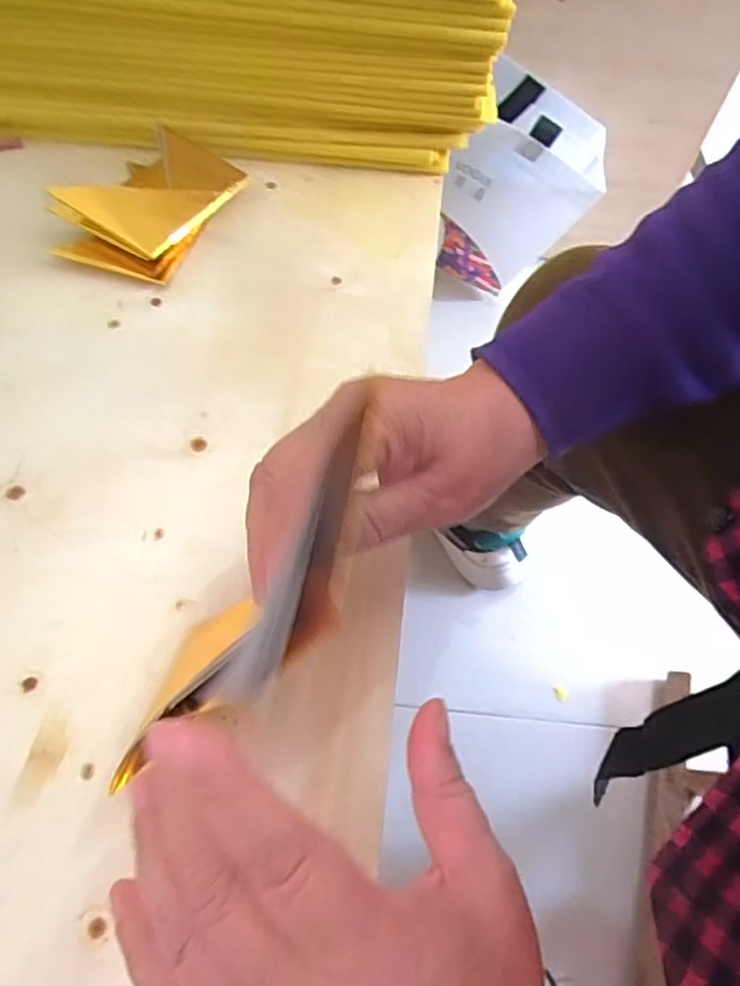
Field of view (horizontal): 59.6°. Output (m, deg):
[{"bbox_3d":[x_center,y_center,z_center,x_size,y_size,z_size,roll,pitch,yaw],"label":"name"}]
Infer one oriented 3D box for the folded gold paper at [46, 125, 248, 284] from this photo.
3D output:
[{"bbox_3d":[-0.137,-0.185,0.407,0.086,0.029,0.118,22,63,9],"label":"folded gold paper"}]

